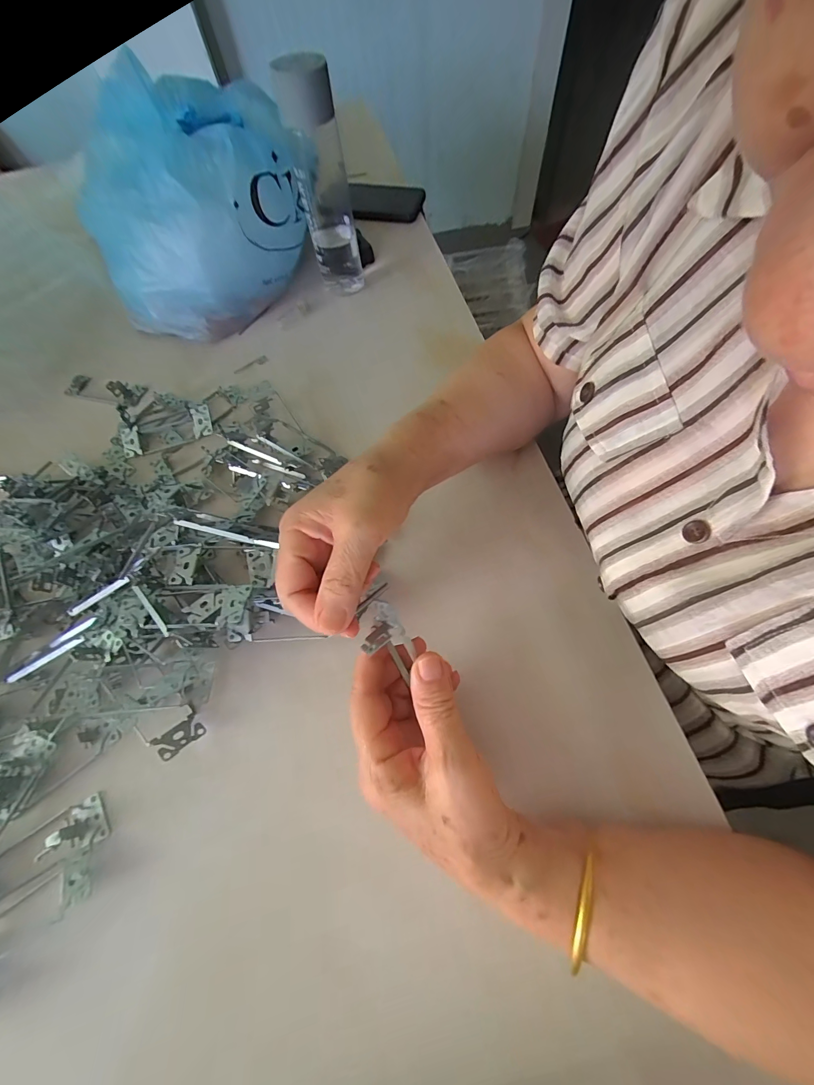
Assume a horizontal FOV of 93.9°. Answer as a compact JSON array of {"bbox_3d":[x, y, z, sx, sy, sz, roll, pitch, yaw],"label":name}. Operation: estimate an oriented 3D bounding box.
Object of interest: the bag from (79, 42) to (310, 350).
[{"bbox_3d":[-0.264,-0.418,0.487,0.252,0.156,0.250,-19,65,-5],"label":"bag"}]

